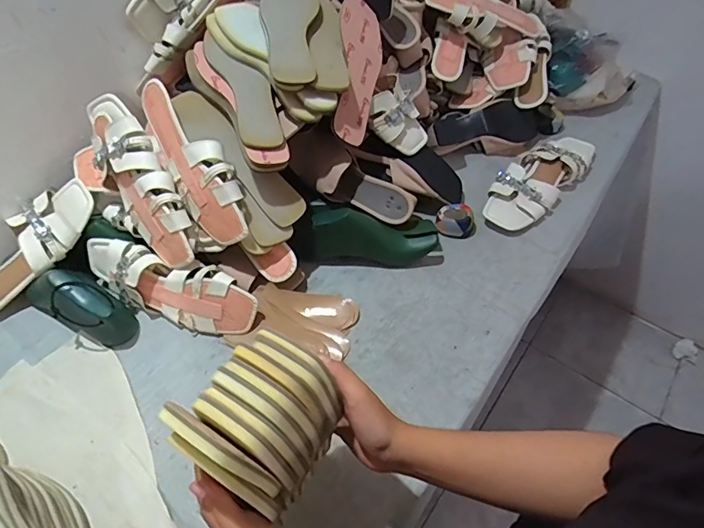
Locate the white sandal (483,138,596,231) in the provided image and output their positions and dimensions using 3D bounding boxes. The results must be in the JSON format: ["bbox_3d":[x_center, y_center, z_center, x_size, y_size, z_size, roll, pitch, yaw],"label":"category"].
[{"bbox_3d":[0.345,-0.161,0.835,0.104,0.063,0.279,38,62,25],"label":"white sandal"}]

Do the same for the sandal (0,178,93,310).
[{"bbox_3d":[-0.483,-0.020,0.685,0.246,0.055,0.086,-48,61,6],"label":"sandal"}]

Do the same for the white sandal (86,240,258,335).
[{"bbox_3d":[-0.273,0.035,0.687,0.276,0.099,0.060,18,18,6],"label":"white sandal"}]

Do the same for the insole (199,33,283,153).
[{"bbox_3d":[-0.156,-0.251,0.658,0.066,0.015,0.211,-25,74,-17],"label":"insole"}]

